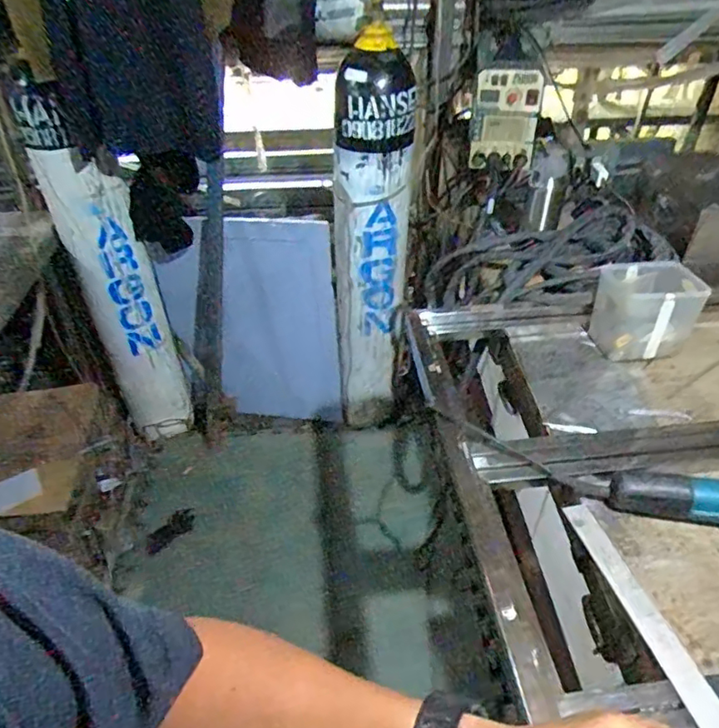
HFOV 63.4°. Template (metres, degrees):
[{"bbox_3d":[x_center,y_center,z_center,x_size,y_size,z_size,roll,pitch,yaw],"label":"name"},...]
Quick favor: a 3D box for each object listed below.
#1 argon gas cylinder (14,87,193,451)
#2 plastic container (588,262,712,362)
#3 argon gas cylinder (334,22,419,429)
[{"bbox_3d":[-0.743,-0.243,1.778,0.212,1.074,0.241,-19,42,-18],"label":"argon gas cylinder"},{"bbox_3d":[0.564,-0.107,1.165,0.170,0.153,0.141,-7,40,-5],"label":"plastic container"},{"bbox_3d":[0.040,-0.302,1.765,0.238,1.151,0.183,-7,40,-9],"label":"argon gas cylinder"}]

